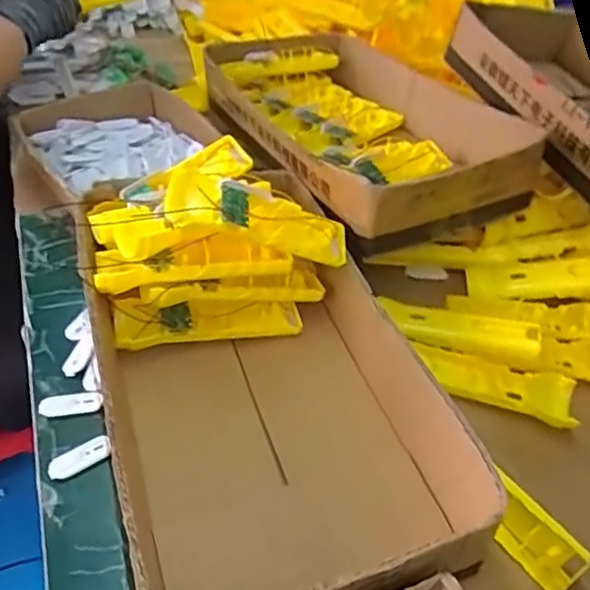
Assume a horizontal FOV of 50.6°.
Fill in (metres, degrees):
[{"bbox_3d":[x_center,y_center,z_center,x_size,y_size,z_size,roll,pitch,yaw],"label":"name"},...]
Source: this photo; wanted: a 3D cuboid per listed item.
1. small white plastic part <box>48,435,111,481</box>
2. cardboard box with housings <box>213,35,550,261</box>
[{"bbox_3d":[-0.165,0.125,0.480,0.048,0.007,0.019,-23,49,-30],"label":"small white plastic part"},{"bbox_3d":[0.068,-0.214,0.744,0.239,0.083,0.428,-16,46,-24],"label":"cardboard box with housings"}]

